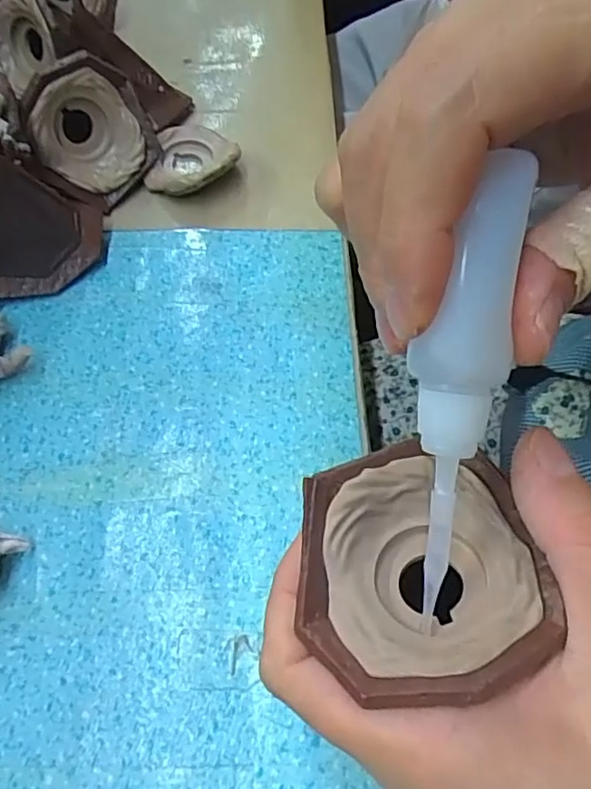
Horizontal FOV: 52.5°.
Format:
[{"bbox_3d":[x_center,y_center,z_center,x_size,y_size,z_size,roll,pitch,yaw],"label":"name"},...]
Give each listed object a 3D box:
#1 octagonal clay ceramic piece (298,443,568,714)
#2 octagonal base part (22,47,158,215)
[{"bbox_3d":[0.031,0.043,0.150,0.058,0.013,0.058,2,62,0],"label":"octagonal clay ceramic piece"},{"bbox_3d":[-0.099,-0.130,0.295,0.056,0.061,0.012,-49,38,-10],"label":"octagonal base part"}]

